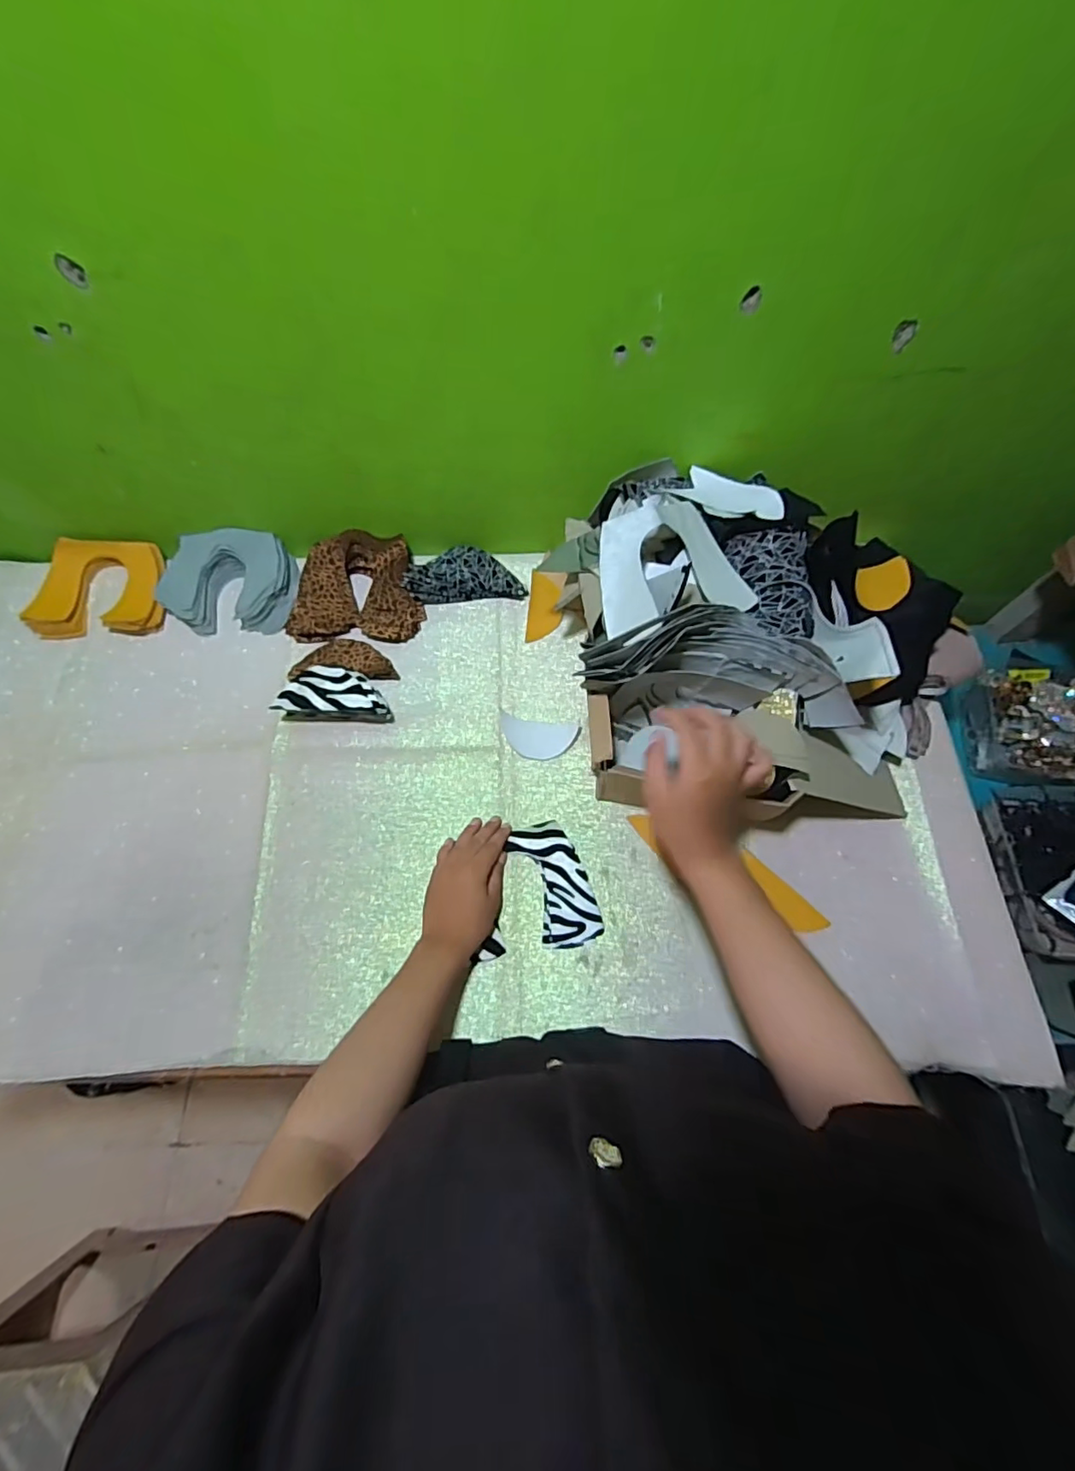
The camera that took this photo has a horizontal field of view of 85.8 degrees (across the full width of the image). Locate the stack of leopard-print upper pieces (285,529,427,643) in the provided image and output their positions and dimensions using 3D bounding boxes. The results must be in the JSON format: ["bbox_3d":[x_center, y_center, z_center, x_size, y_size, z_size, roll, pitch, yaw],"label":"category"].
[{"bbox_3d":[-0.228,-0.189,0.732,0.164,0.055,0.137,2,67,1],"label":"stack of leopard-print upper pieces"}]

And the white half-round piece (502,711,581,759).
[{"bbox_3d":[-0.001,0.003,0.669,0.090,0.009,0.046,12,67,5],"label":"white half-round piece"}]

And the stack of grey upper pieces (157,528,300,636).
[{"bbox_3d":[-0.390,-0.194,0.732,0.160,0.053,0.121,-3,67,-1],"label":"stack of grey upper pieces"}]

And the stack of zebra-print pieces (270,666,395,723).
[{"bbox_3d":[-0.233,-0.045,0.669,0.127,0.053,0.054,4,67,2],"label":"stack of zebra-print pieces"}]

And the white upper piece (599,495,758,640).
[{"bbox_3d":[0.120,-0.172,0.563,0.152,0.069,0.129,-21,68,-9],"label":"white upper piece"}]

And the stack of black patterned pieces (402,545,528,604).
[{"bbox_3d":[-0.093,-0.208,0.751,0.150,0.037,0.074,-4,67,-2],"label":"stack of black patterned pieces"}]

